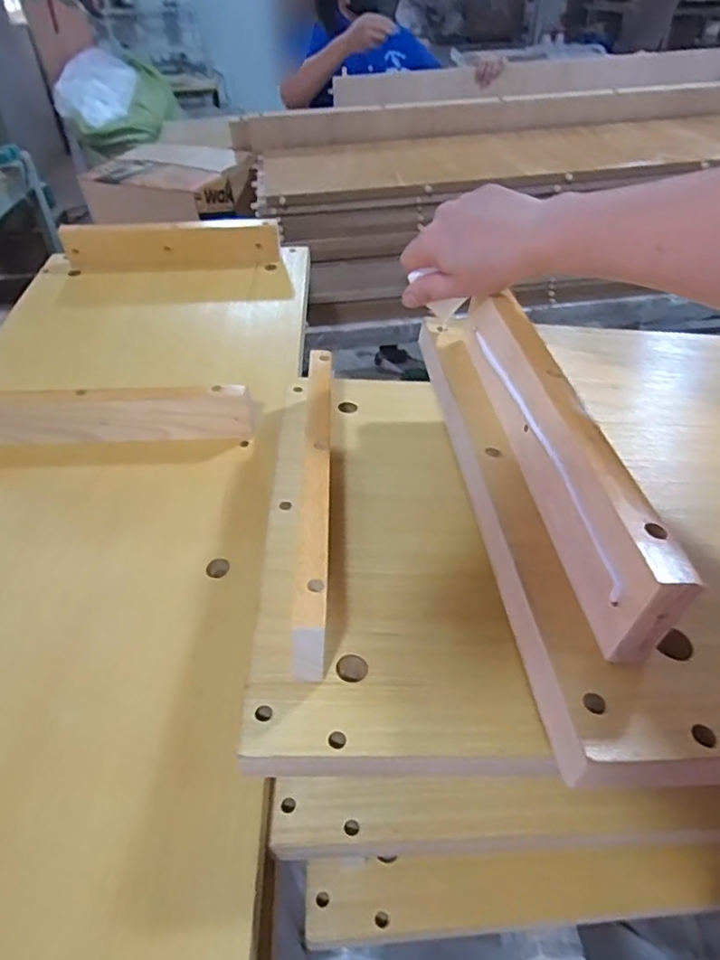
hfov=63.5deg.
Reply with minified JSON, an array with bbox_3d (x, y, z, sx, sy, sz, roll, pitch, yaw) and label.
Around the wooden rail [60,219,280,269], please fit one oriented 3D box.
[{"bbox_3d":[-0.272,-0.336,0.852,0.302,0.081,0.020,-2,48,-2],"label":"wooden rail"}]

